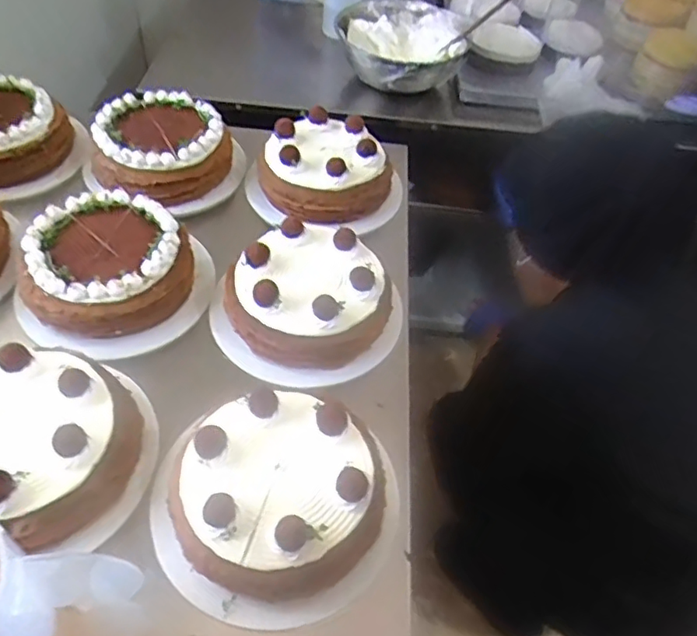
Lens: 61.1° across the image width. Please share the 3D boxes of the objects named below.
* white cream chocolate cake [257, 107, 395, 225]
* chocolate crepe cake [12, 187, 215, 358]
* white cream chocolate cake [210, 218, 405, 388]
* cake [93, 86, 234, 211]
[{"bbox_3d":[-0.030,-0.202,0.786,0.145,0.066,0.151,3,50,-4],"label":"white cream chocolate cake"},{"bbox_3d":[-0.255,-0.049,0.658,0.179,0.086,0.168,3,50,-4],"label":"chocolate crepe cake"},{"bbox_3d":[-0.038,-0.017,0.638,0.175,0.075,0.179,3,50,-4],"label":"white cream chocolate cake"},{"bbox_3d":[-0.250,-0.229,0.789,0.172,0.058,0.163,32,55,19],"label":"cake"}]

